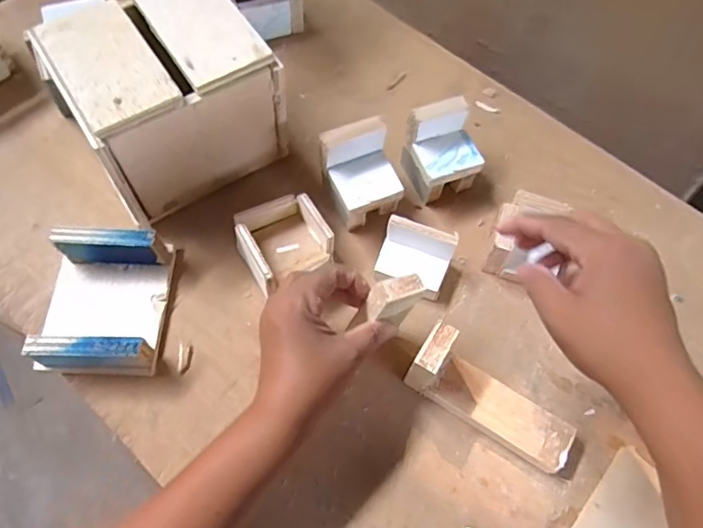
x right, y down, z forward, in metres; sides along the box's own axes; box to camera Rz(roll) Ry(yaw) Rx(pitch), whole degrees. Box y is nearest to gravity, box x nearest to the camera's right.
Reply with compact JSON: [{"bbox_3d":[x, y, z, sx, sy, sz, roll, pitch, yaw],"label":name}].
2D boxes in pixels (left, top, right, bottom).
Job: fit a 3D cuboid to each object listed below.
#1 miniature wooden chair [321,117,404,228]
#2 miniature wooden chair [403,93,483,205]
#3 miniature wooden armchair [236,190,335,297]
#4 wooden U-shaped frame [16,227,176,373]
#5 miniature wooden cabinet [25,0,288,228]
[{"bbox_3d":[0.008,-0.080,0.502,0.063,0.075,0.067,-17,66,-10],"label":"miniature wooden chair"},{"bbox_3d":[0.087,-0.107,0.519,0.063,0.075,0.061,-18,66,-11],"label":"miniature wooden chair"},{"bbox_3d":[-0.062,-0.018,0.485,0.077,0.047,0.073,-29,69,-15],"label":"miniature wooden armchair"},{"bbox_3d":[-0.211,0.032,0.449,0.099,0.053,0.114,0,64,-3],"label":"wooden U-shaped frame"},{"bbox_3d":[-0.159,-0.142,0.482,0.156,0.143,0.125,-32,70,-17],"label":"miniature wooden cabinet"}]

